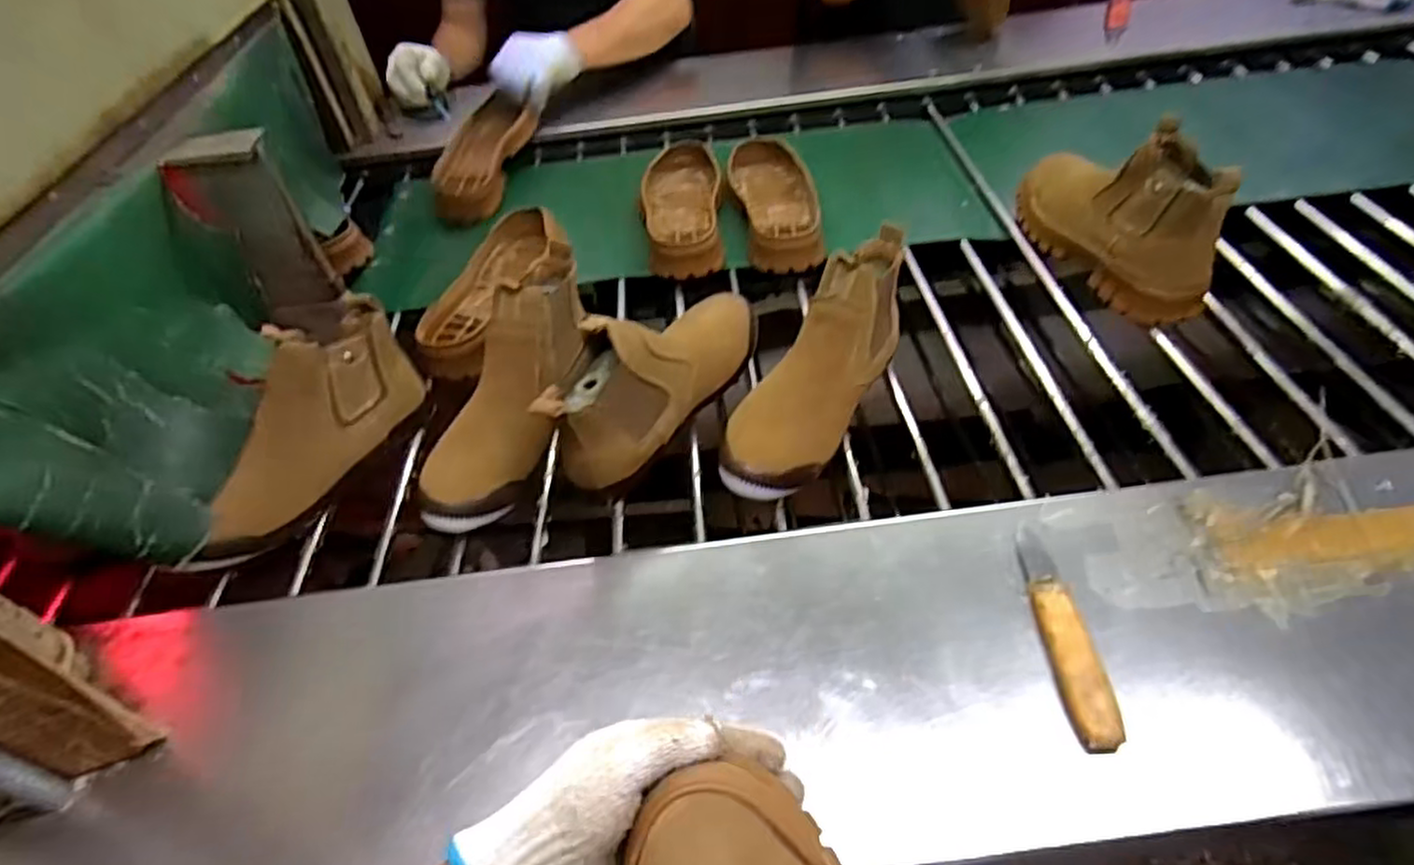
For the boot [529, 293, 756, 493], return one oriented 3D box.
[{"bbox_3d":[-0.048,-0.072,0.653,0.088,0.130,0.274,24,55,25],"label":"boot"}]

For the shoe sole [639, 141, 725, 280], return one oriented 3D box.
[{"bbox_3d":[-0.034,-0.309,0.961,0.105,0.047,0.309,-4,48,3],"label":"shoe sole"}]

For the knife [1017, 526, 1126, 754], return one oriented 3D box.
[{"bbox_3d":[0.246,0.133,0.484,0.028,0.017,0.162,-2,48,5],"label":"knife"}]

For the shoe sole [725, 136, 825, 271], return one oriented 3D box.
[{"bbox_3d":[0.093,-0.315,0.957,0.107,0.042,0.298,-8,48,0],"label":"shoe sole"}]

